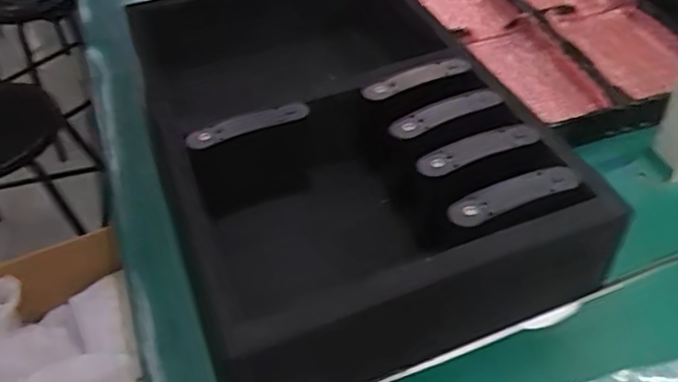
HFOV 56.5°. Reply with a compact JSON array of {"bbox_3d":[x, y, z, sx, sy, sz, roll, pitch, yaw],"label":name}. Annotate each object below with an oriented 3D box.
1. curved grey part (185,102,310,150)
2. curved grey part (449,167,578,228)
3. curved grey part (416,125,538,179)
[{"bbox_3d":[-0.092,-0.068,0.641,0.126,0.009,0.024,-19,47,-14],"label":"curved grey part"},{"bbox_3d":[0.154,0.004,0.555,0.123,0.011,0.029,-19,47,-13],"label":"curved grey part"},{"bbox_3d":[0.130,-0.042,0.595,0.126,0.011,0.031,-20,47,-14],"label":"curved grey part"}]

